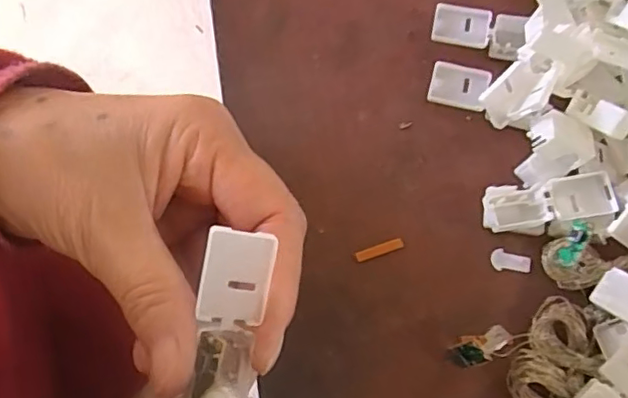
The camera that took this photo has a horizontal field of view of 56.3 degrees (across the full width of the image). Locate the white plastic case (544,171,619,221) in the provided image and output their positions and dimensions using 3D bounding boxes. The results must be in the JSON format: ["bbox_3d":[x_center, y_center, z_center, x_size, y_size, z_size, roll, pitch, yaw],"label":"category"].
[{"bbox_3d":[0.119,-0.001,0.262,0.032,0.008,0.019,-7,72,-4],"label":"white plastic case"}]

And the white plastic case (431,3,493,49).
[{"bbox_3d":[0.073,-0.086,0.291,0.028,0.007,0.020,11,72,1],"label":"white plastic case"}]

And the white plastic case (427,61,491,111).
[{"bbox_3d":[0.069,-0.054,0.282,0.027,0.007,0.021,14,72,3],"label":"white plastic case"}]

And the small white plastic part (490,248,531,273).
[{"bbox_3d":[0.088,0.028,0.263,0.017,0.004,0.010,16,72,3],"label":"small white plastic part"}]

